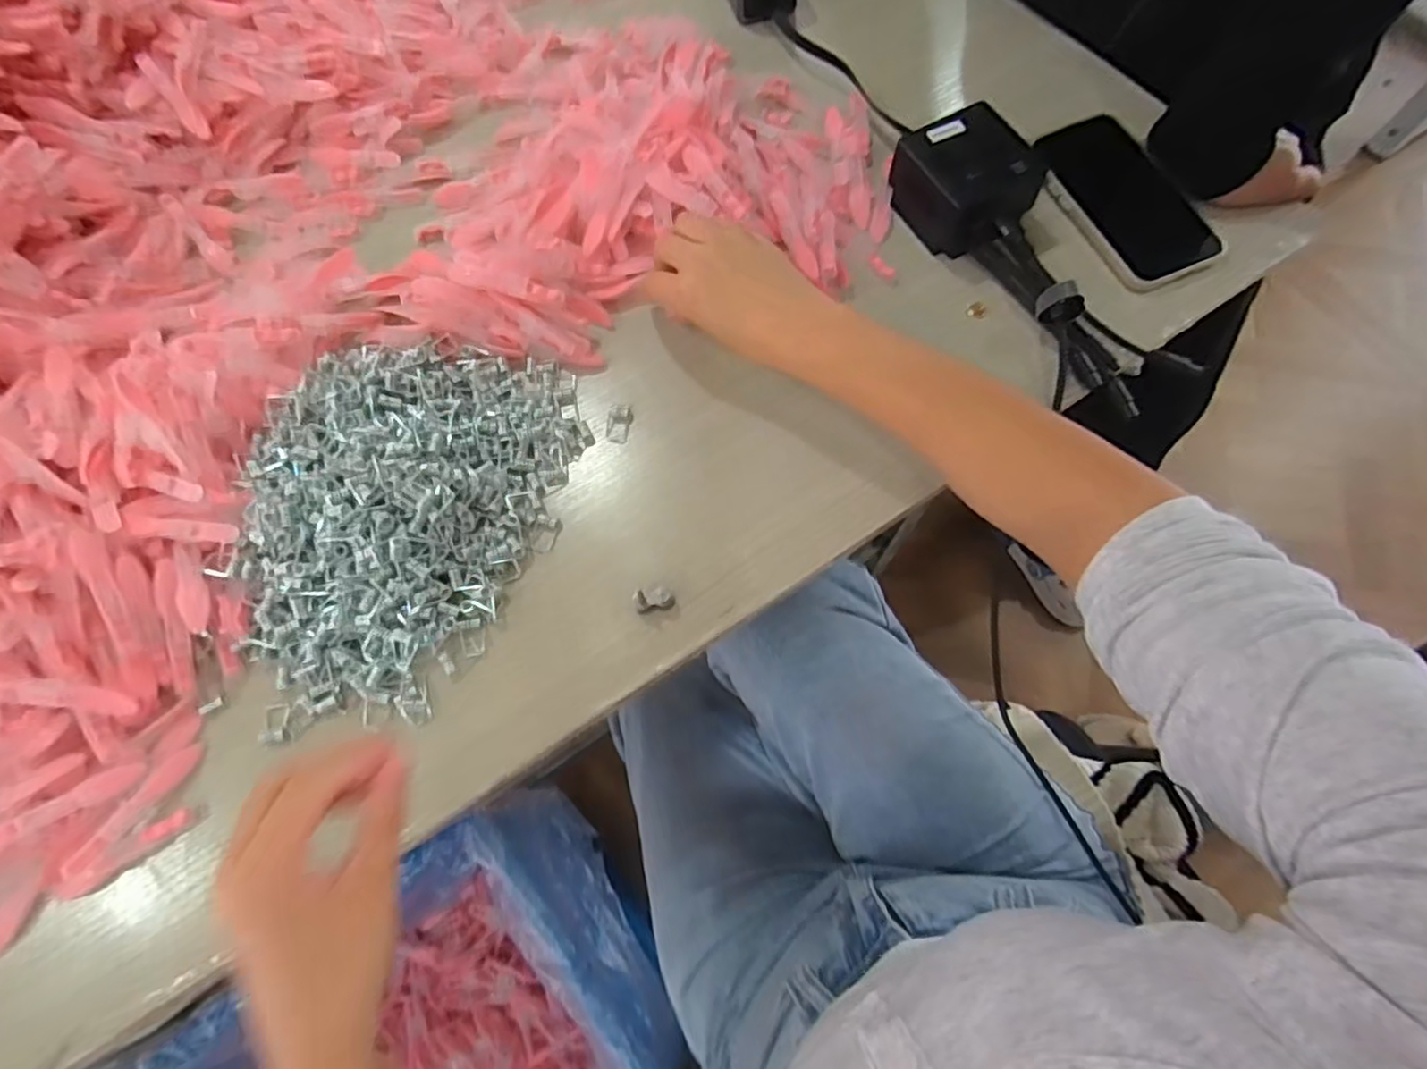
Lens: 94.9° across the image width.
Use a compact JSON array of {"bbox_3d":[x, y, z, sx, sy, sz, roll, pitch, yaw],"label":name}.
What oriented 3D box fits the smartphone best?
[{"bbox_3d":[0.291,-0.238,0.463,0.076,0.012,0.143,-24,70,-6],"label":"smartphone"}]

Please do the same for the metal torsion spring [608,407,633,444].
[{"bbox_3d":[-0.063,-0.075,0.440,0.016,0.004,0.027,8,70,6],"label":"metal torsion spring"}]

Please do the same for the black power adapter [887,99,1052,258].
[{"bbox_3d":[0.178,-0.248,0.462,0.074,0.047,0.087,-26,71,-7],"label":"black power adapter"}]

